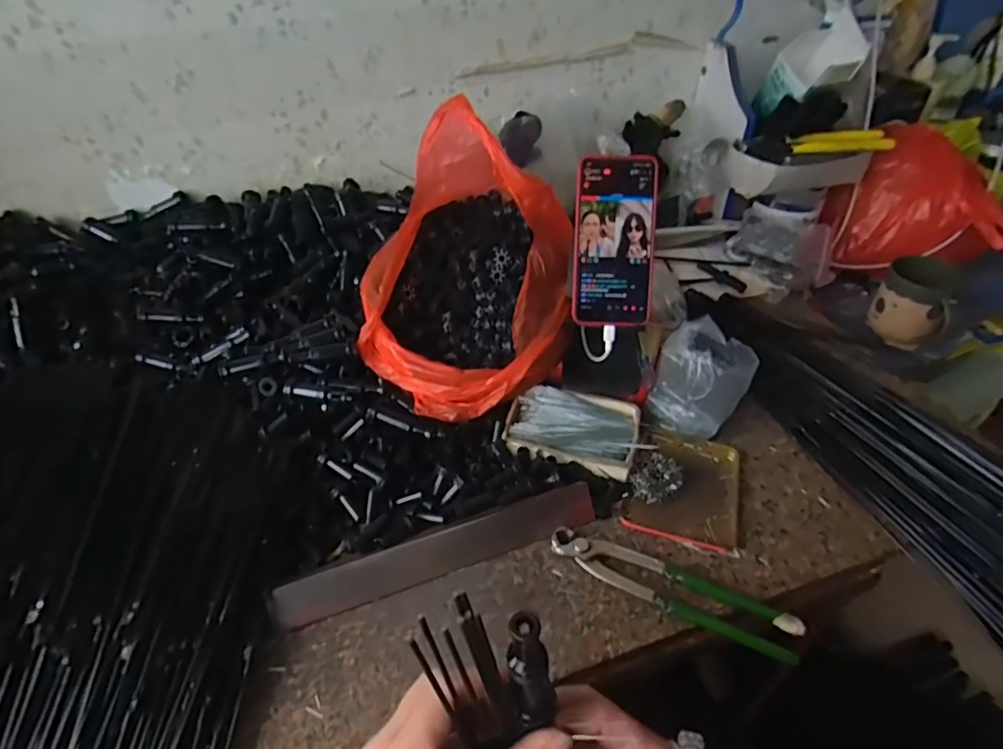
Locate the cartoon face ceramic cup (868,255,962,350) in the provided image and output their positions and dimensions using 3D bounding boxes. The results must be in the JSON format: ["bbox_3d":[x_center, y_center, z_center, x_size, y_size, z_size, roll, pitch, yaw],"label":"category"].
[{"bbox_3d":[0.542,-0.097,0.718,0.084,0.095,0.087,4,46,-4],"label":"cartoon face ceramic cup"}]

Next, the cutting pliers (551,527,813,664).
[{"bbox_3d":[0.136,0.169,0.441,0.197,0.020,0.045,15,46,17],"label":"cutting pliers"}]

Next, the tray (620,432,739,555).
[{"bbox_3d":[0.174,0.106,0.523,0.100,0.023,0.121,17,46,9],"label":"tray"}]

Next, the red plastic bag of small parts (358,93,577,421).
[{"bbox_3d":[-0.037,-0.117,0.559,0.213,0.207,0.257,4,44,7],"label":"red plastic bag of small parts"}]

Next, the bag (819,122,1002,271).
[{"bbox_3d":[0.571,-0.234,0.762,0.192,0.159,0.157,3,44,5],"label":"bag"}]

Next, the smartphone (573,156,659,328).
[{"bbox_3d":[0.111,-0.131,0.535,0.078,0.160,0.006,1,7,3],"label":"smartphone"}]

